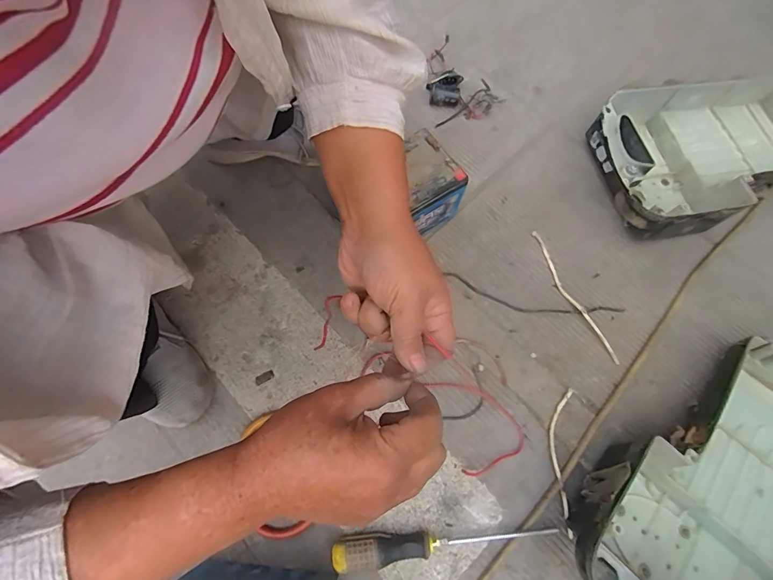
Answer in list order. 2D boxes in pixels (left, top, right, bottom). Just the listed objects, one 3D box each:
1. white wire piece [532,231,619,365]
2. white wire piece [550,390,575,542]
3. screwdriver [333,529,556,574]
[{"bbox_3d":[0.261,0.007,0.561,0.020,0.005,0.212,-22,72,-10],"label":"white wire piece"},{"bbox_3d":[0.212,0.203,0.479,0.028,0.008,0.165,12,69,-9],"label":"white wire piece"},{"bbox_3d":[0.066,0.283,0.439,0.248,0.032,0.029,-2,70,-3],"label":"screwdriver"}]

